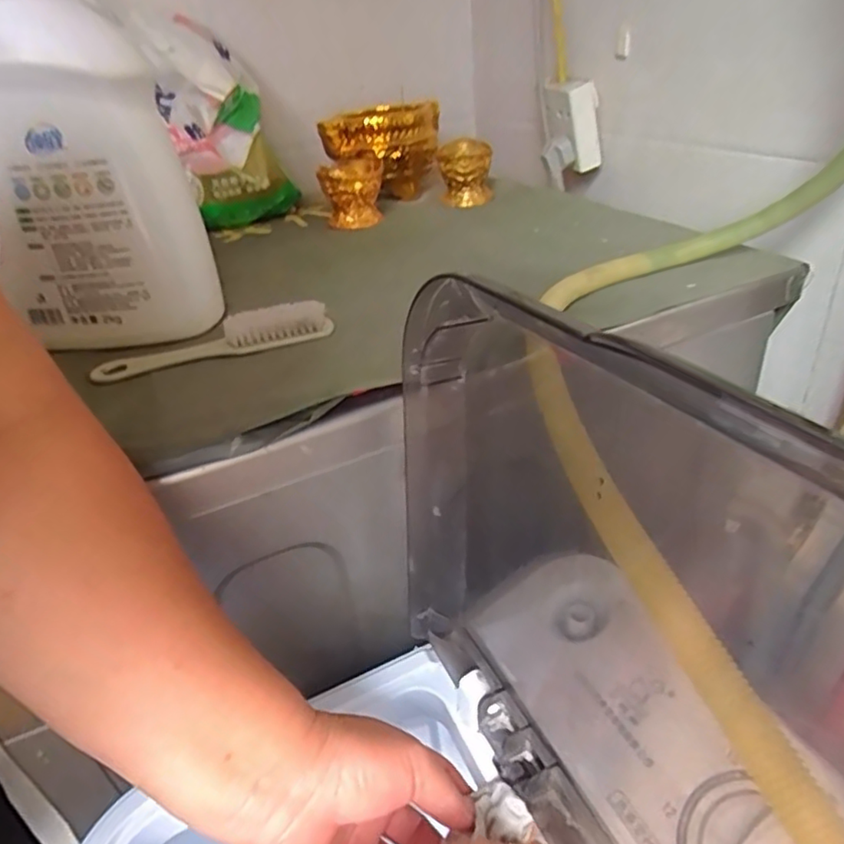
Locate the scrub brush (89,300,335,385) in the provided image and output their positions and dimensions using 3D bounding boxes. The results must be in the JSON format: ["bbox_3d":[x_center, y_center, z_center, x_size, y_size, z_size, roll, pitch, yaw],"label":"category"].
[{"bbox_3d":[-0.141,-0.056,0.411,0.156,0.021,0.030,-10,32,-4],"label":"scrub brush"}]

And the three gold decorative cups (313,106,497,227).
[{"bbox_3d":[-0.028,-0.283,0.665,0.170,0.093,0.126,-15,33,-12],"label":"three gold decorative cups"}]

